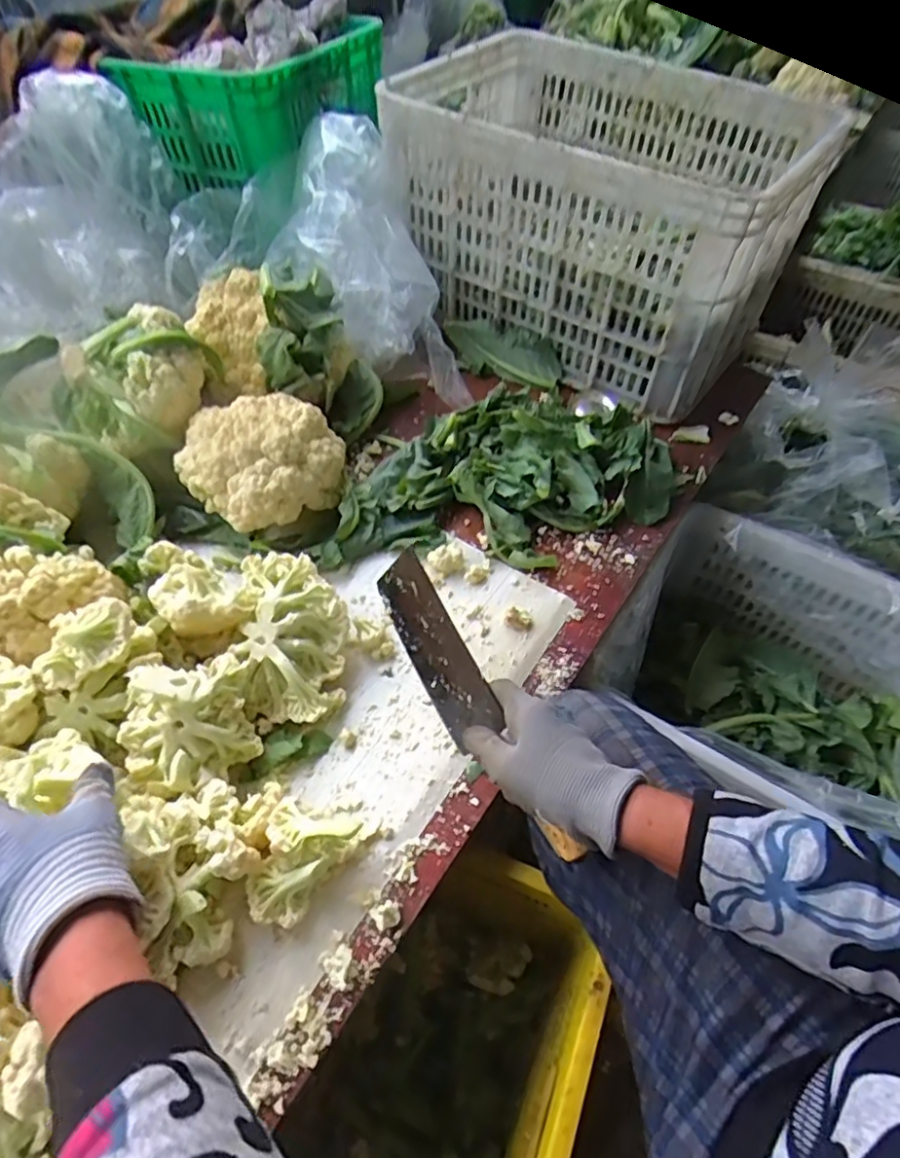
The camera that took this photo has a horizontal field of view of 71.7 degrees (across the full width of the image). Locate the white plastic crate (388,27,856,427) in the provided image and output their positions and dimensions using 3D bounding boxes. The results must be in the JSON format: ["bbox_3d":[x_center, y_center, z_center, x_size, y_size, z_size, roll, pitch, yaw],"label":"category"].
[{"bbox_3d":[0.177,-0.440,0.783,0.449,0.313,0.273,31,57,20],"label":"white plastic crate"}]

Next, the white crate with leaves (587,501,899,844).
[{"bbox_3d":[0.435,0.164,0.743,0.471,0.220,0.318,31,57,20],"label":"white crate with leaves"}]

